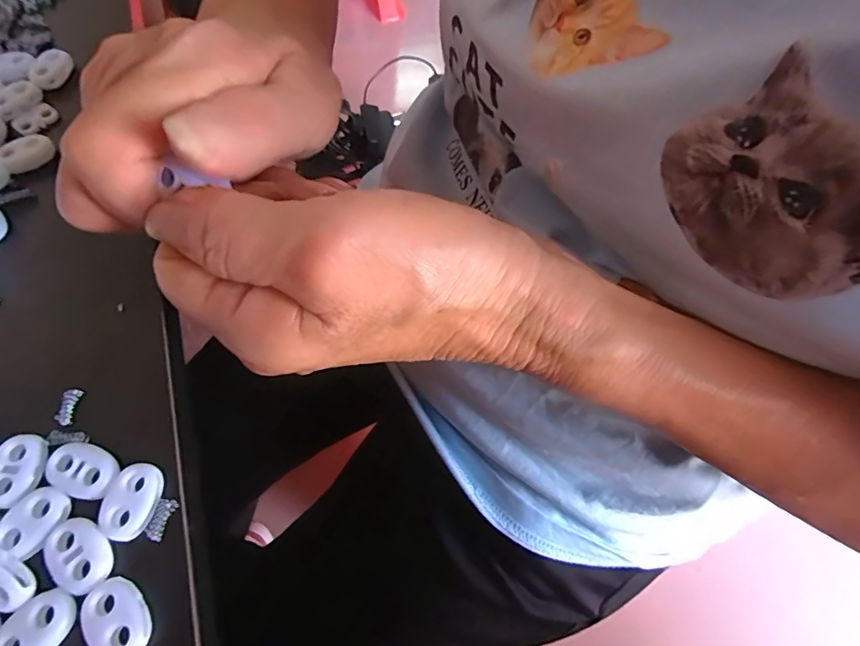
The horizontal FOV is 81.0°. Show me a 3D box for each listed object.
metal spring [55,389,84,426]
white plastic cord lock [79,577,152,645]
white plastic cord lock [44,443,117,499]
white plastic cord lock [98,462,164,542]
[{"bbox_3d":[-0.123,0.028,0.171,0.005,0.004,0.012,3,64,0],"label":"metal spring"},{"bbox_3d":[-0.089,0.084,0.143,0.022,0.006,0.014,42,70,17],"label":"white plastic cord lock"},{"bbox_3d":[-0.111,0.047,0.159,0.022,0.004,0.016,19,65,7],"label":"white plastic cord lock"},{"bbox_3d":[-0.093,0.055,0.157,0.015,0.004,0.022,18,65,7],"label":"white plastic cord lock"}]

